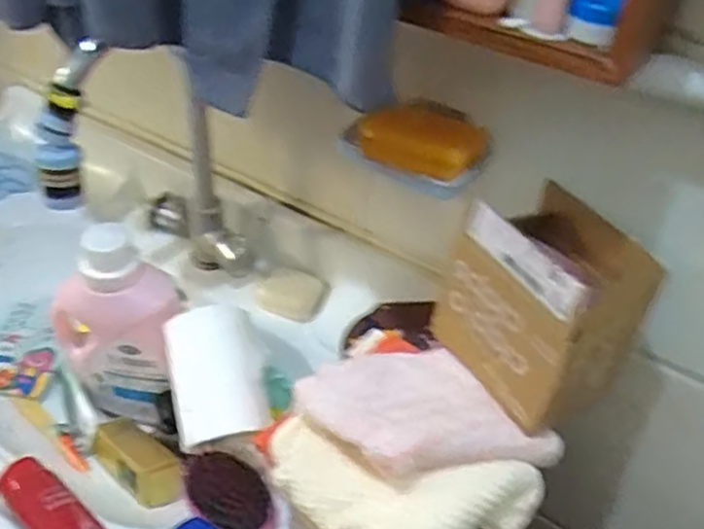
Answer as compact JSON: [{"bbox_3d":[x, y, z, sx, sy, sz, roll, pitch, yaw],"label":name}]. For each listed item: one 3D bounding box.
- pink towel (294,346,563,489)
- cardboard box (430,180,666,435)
[{"bbox_3d":[0.064,0.123,0.619,0.180,0.063,0.173,-25,47,-32],"label":"pink towel"},{"bbox_3d":[0.171,0.041,0.656,0.109,0.170,0.159,-14,42,-23],"label":"cardboard box"}]

